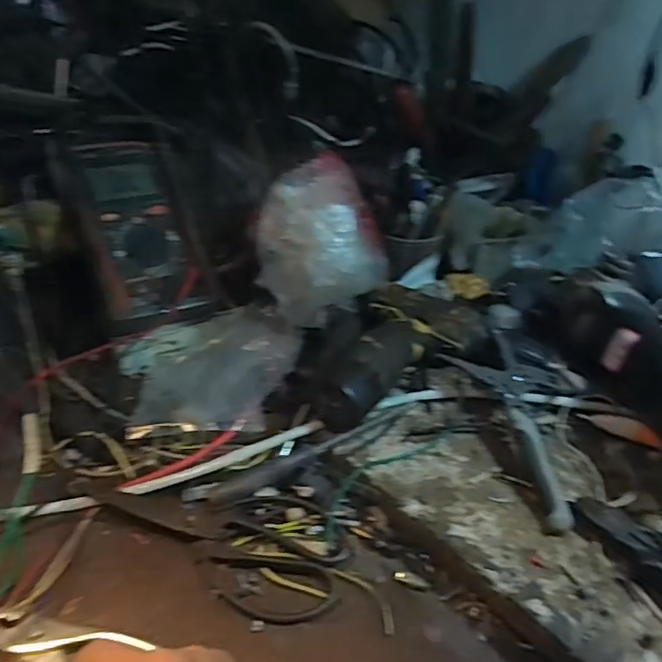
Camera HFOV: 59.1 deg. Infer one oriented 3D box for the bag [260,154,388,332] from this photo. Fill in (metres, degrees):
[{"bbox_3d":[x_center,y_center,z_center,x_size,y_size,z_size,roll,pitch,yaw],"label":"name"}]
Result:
[{"bbox_3d":[-0.007,-0.075,0.530,0.097,0.126,0.090,16,40,17],"label":"bag"}]

